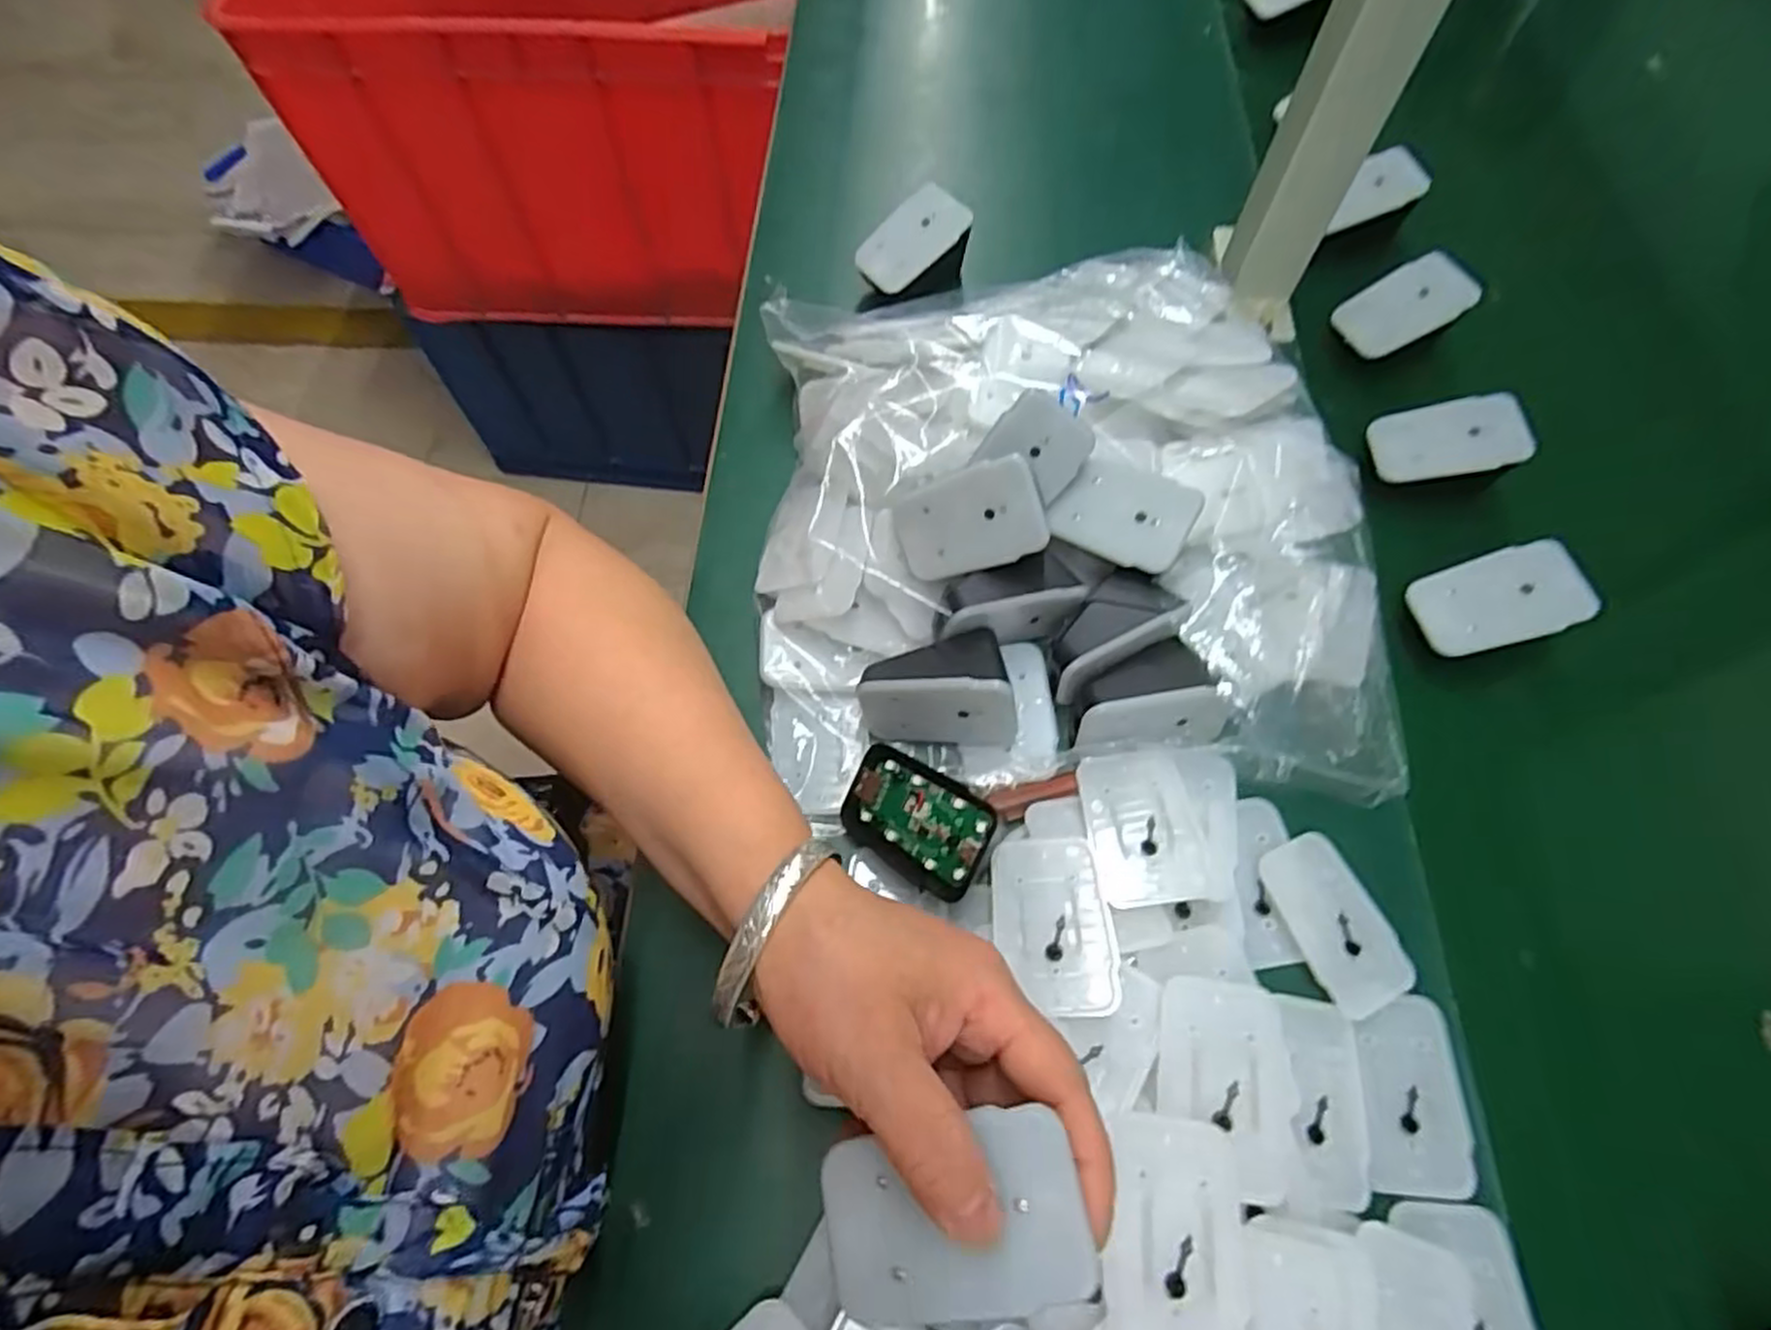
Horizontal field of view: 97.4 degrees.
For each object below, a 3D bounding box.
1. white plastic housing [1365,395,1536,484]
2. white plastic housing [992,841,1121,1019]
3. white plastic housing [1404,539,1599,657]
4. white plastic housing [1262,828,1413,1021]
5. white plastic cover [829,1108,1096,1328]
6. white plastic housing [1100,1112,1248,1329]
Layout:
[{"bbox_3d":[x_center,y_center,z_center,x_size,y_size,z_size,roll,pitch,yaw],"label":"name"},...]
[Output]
[{"bbox_3d":[0.304,-0.122,0.421,0.069,0.005,0.041,-9,78,27],"label":"white plastic housing"},{"bbox_3d":[0.066,0.102,0.309,0.045,0.004,0.068,-3,54,5],"label":"white plastic housing"},{"bbox_3d":[0.300,-0.032,0.381,0.070,0.007,0.044,-18,72,16],"label":"white plastic housing"},{"bbox_3d":[0.191,0.109,0.332,0.040,0.007,0.069,-20,67,-8],"label":"white plastic housing"},{"bbox_3d":[0.017,0.147,0.206,0.068,0.004,0.044,-19,63,9],"label":"white plastic cover"},{"bbox_3d":[0.096,0.190,0.257,0.045,0.006,0.070,5,65,3],"label":"white plastic housing"}]

